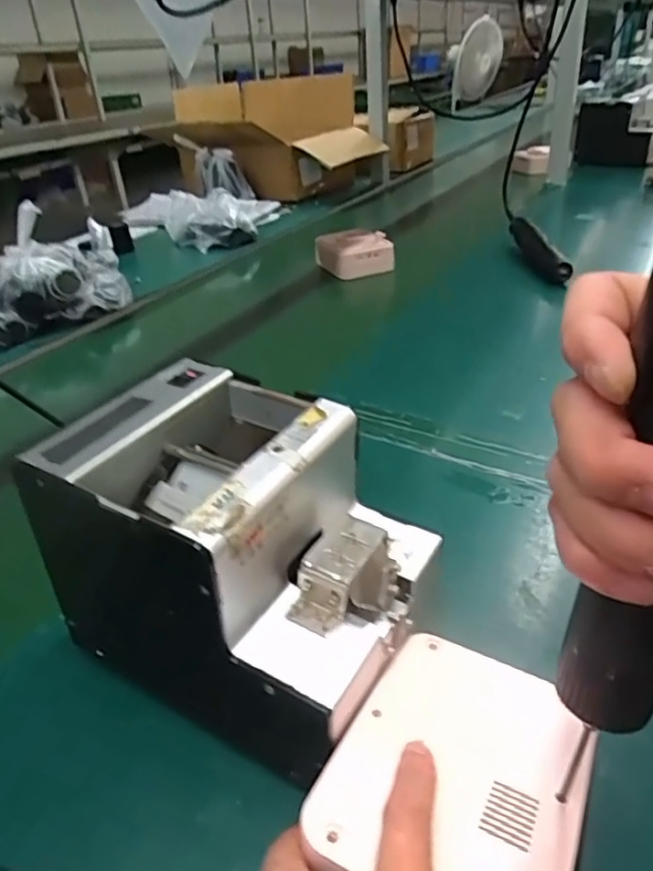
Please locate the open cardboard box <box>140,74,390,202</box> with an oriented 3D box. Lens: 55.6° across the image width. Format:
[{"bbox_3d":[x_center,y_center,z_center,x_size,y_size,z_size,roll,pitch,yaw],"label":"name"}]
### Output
[{"bbox_3d":[-0.141,-0.727,1.527,0.501,0.229,0.412,-10,31,-10],"label":"open cardboard box"}]

